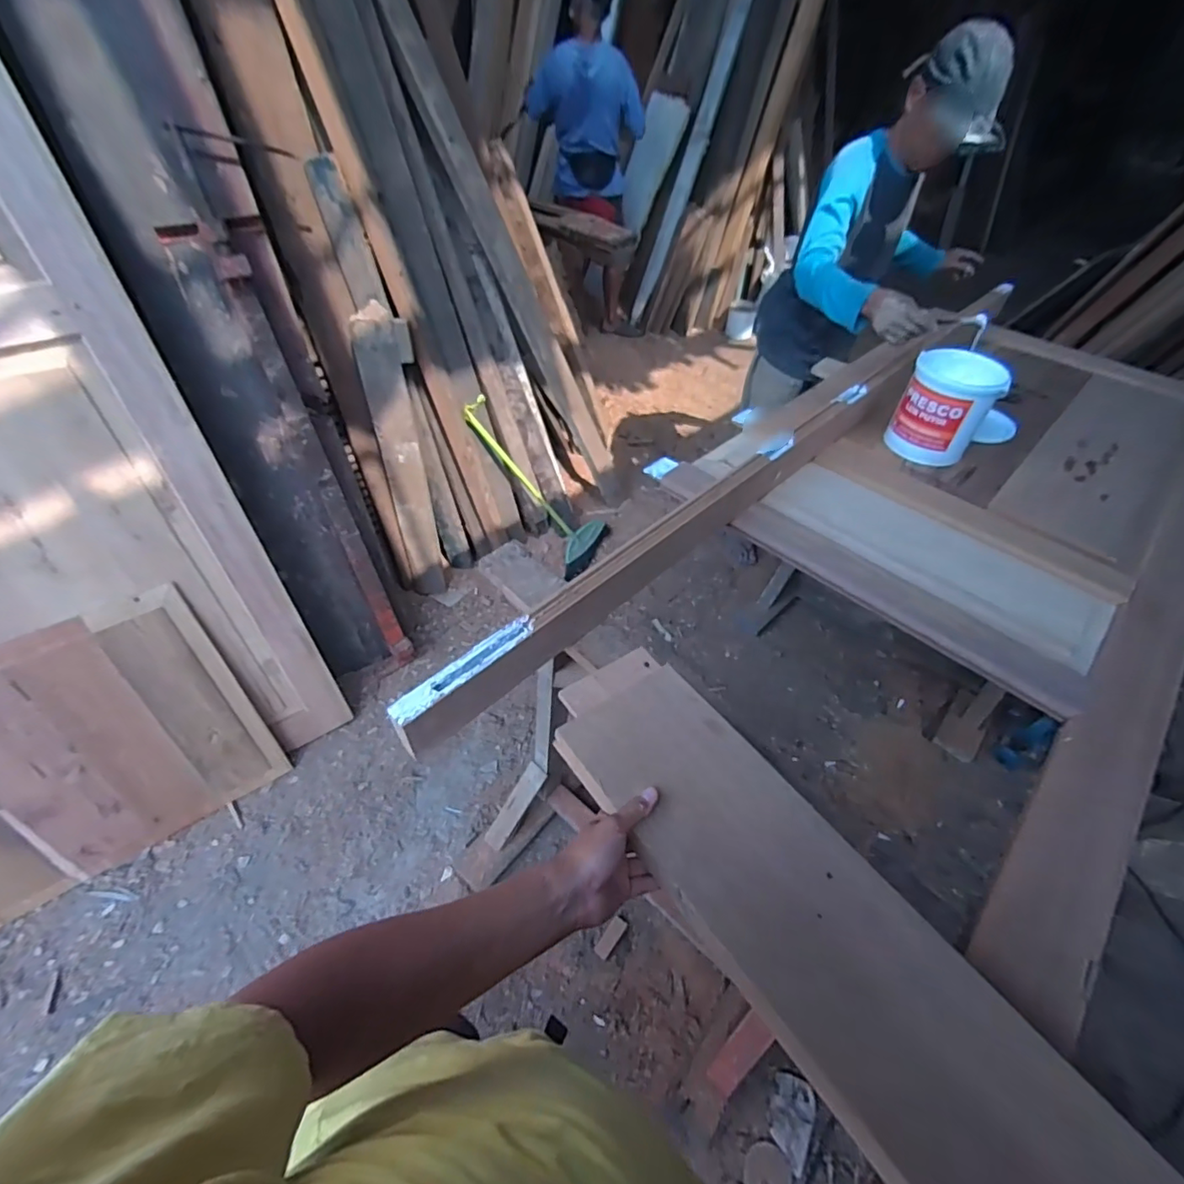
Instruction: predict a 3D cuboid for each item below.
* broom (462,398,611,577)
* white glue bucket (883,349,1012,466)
[{"bbox_3d":[-0.208,-0.359,1.929,0.135,0.715,0.255,-23,38,33],"label":"broom"},{"bbox_3d":[0.787,-0.413,1.231,0.175,0.199,0.155,32,53,21],"label":"white glue bucket"}]

